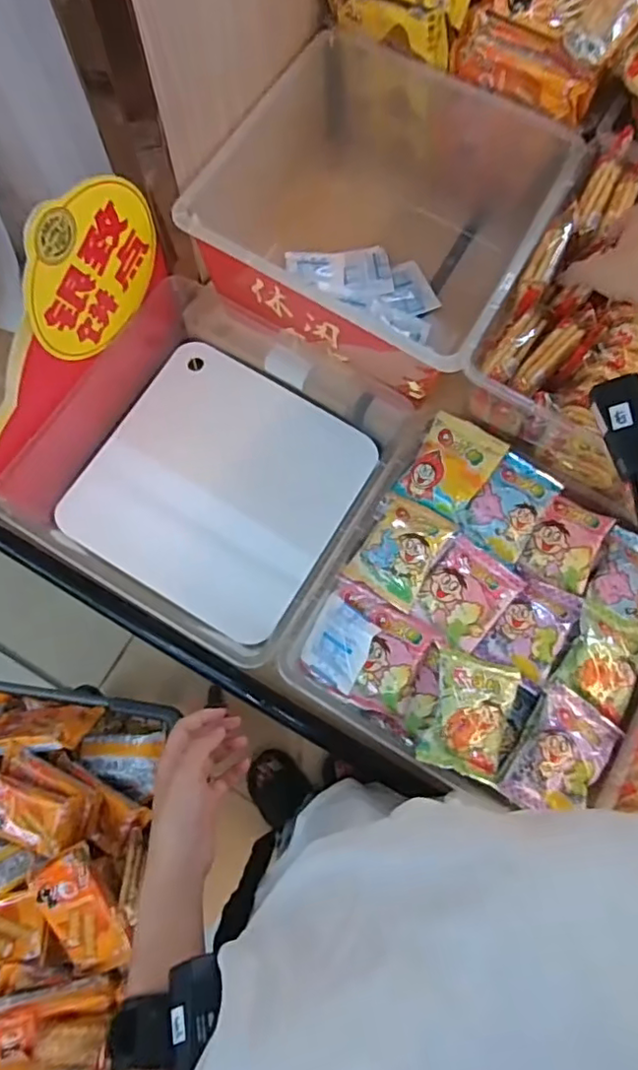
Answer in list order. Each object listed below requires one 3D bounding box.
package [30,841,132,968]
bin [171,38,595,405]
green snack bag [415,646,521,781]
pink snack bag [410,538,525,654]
[{"bbox_3d":[-0.228,0.364,0.560,0.059,0.009,0.118,-25,95,-3],"label":"package"},{"bbox_3d":[0.048,-0.310,0.634,0.330,0.205,0.322,22,75,5],"label":"bin"},{"bbox_3d":[0.132,0.155,0.501,0.078,0.030,0.095,16,75,3],"label":"green snack bag"},{"bbox_3d":[0.135,0.054,0.539,0.075,0.015,0.089,39,77,9],"label":"pink snack bag"}]

